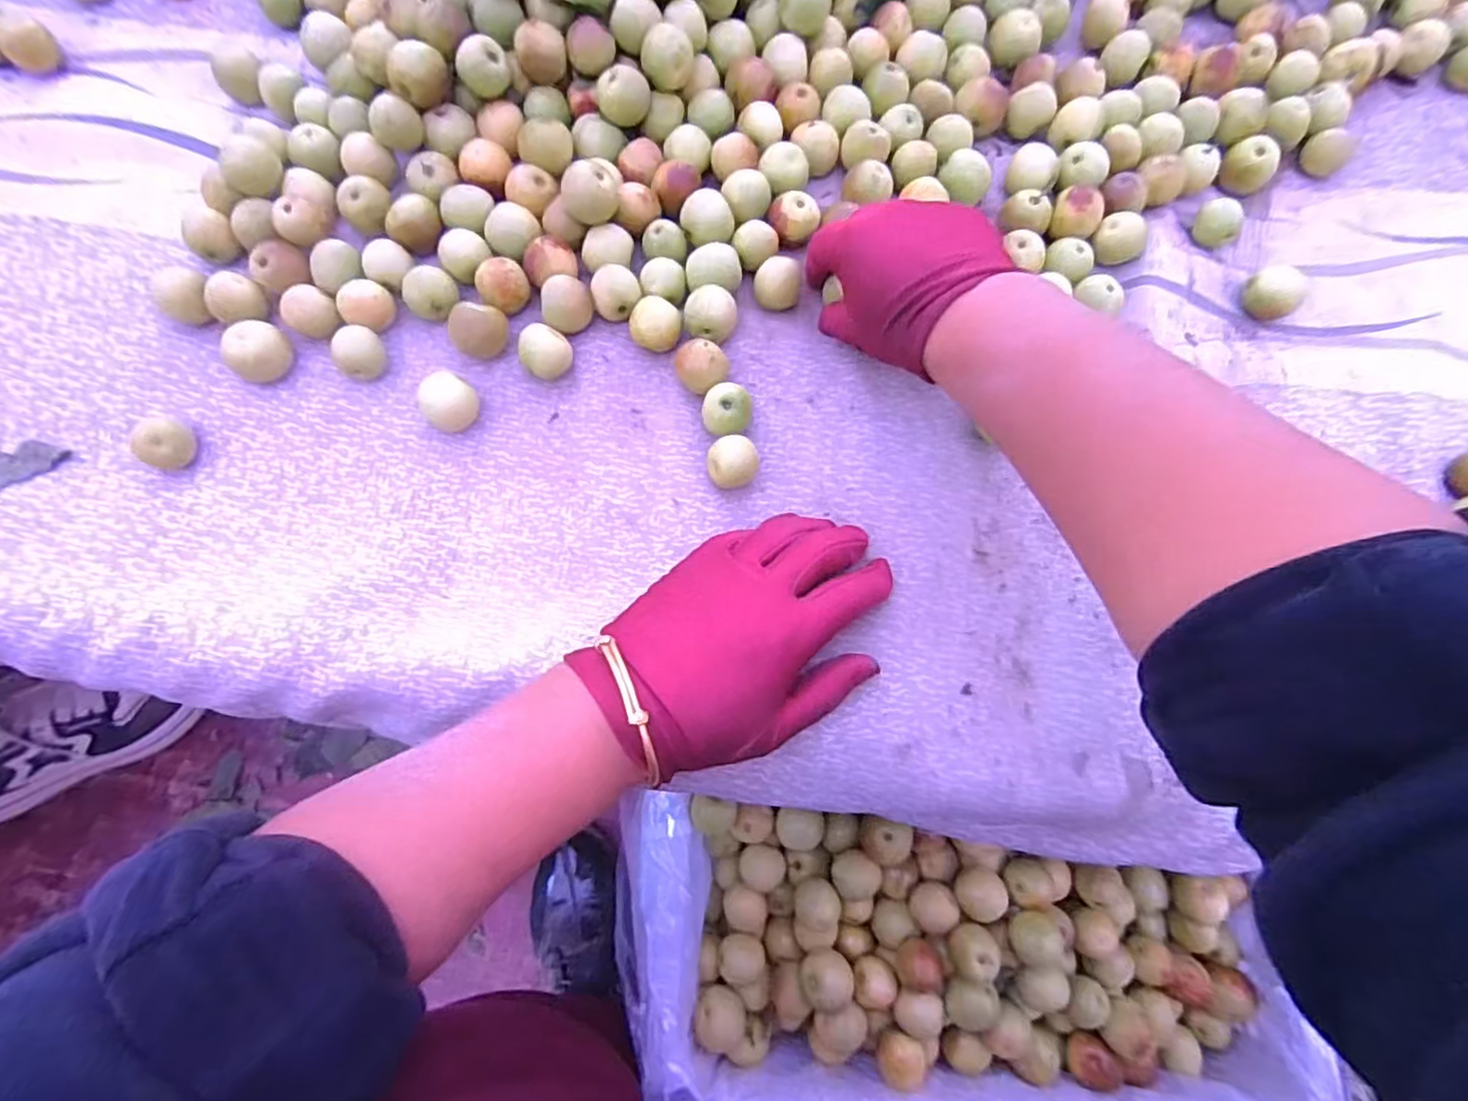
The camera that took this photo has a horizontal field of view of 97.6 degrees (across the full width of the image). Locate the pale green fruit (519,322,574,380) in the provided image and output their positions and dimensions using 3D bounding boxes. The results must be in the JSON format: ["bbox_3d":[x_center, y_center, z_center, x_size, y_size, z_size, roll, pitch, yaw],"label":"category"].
[{"bbox_3d":[-0.107,-0.114,0.368,0.027,0.023,0.025,0,77,-1],"label":"pale green fruit"}]

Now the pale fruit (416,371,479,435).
[{"bbox_3d":[-0.162,-0.084,0.366,0.028,0.024,0.024,-37,80,-8],"label":"pale fruit"}]

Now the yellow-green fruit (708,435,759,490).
[{"bbox_3d":[-0.001,-0.047,0.348,0.028,0.022,0.023,-24,79,-6],"label":"yellow-green fruit"}]

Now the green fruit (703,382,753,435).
[{"bbox_3d":[-0.004,-0.076,0.355,0.026,0.024,0.026,6,77,0],"label":"green fruit"}]

